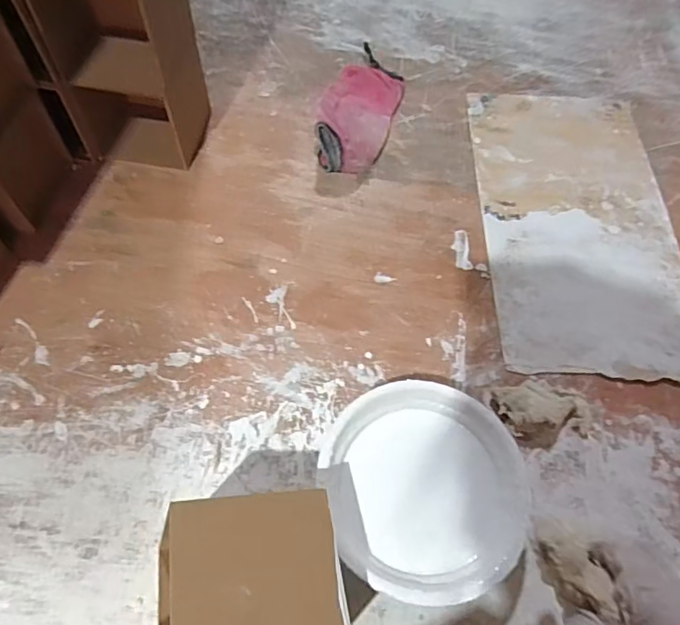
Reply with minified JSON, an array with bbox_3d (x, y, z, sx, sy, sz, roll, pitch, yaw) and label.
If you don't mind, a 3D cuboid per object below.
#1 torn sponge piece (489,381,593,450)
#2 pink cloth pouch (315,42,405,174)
[{"bbox_3d":[0.200,0.093,0.512,0.092,0.029,0.062,-10,63,-9],"label":"torn sponge piece"},{"bbox_3d":[0.032,-0.284,0.676,0.087,0.071,0.245,16,62,5],"label":"pink cloth pouch"}]

